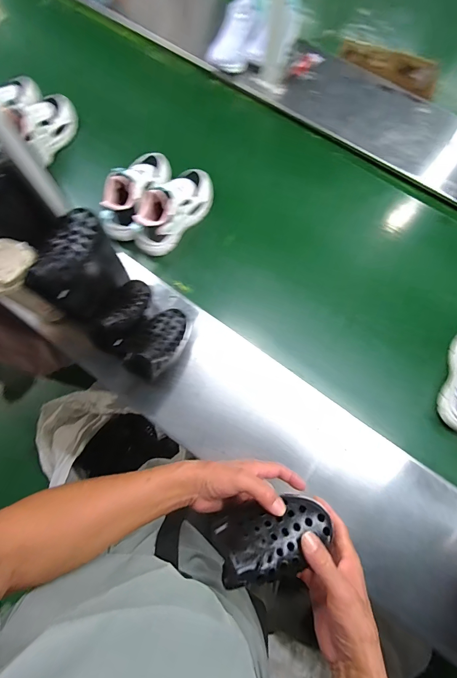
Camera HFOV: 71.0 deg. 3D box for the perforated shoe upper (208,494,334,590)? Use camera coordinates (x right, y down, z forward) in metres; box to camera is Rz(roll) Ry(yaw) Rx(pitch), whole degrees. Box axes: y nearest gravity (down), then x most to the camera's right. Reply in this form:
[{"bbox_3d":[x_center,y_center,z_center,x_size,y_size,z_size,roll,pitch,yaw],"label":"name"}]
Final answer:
[{"bbox_3d":[0.047,0.228,0.368,0.135,0.064,0.077,2,47,-32],"label":"perforated shoe upper"}]

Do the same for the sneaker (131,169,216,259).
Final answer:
[{"bbox_3d":[-0.119,-0.299,0.712,0.084,0.116,0.231,33,76,9],"label":"sneaker"}]

